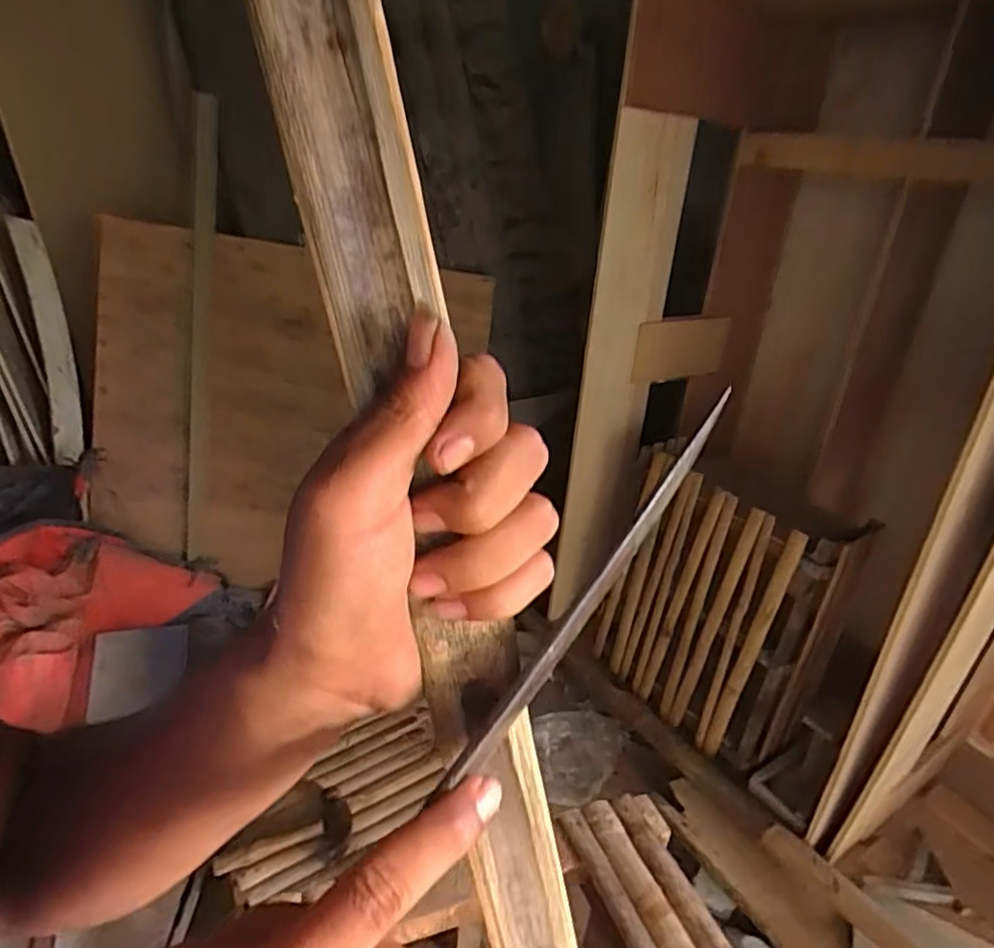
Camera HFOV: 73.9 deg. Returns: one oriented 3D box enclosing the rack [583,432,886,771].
[{"bbox_3d":[0.521,0.333,1.684,0.108,0.667,0.573,-7,28,-41],"label":"rack"}]

